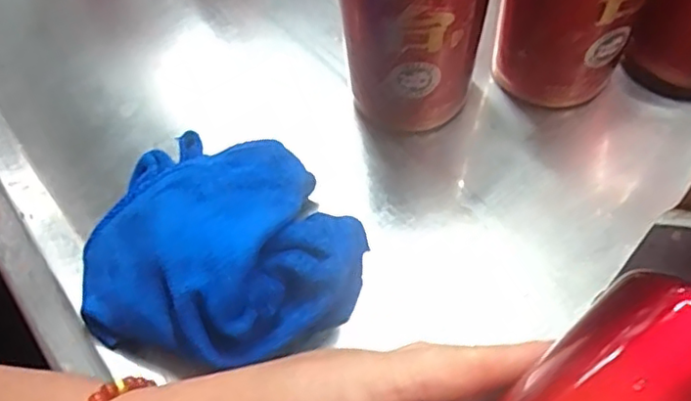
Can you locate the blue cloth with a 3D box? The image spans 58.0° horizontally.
[{"bbox_3d":[-0.062,0.021,0.317,0.136,0.049,0.117,12,58,12],"label":"blue cloth"}]

